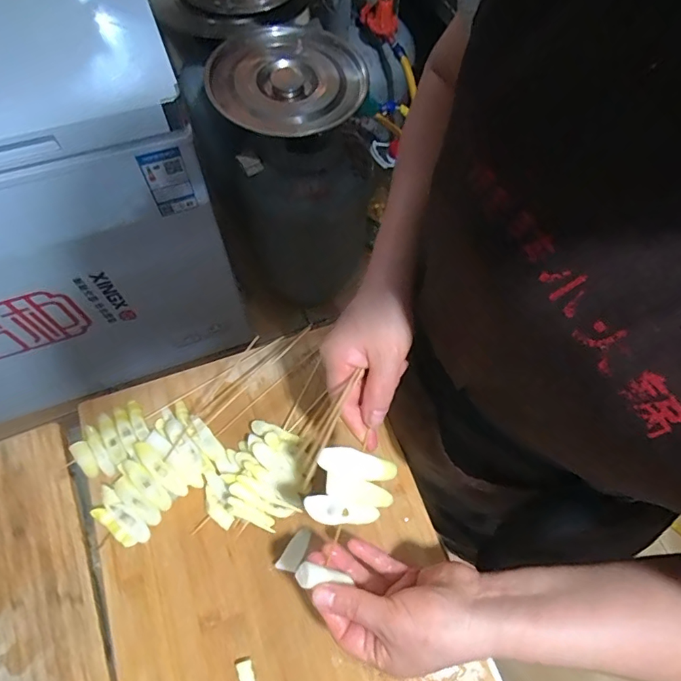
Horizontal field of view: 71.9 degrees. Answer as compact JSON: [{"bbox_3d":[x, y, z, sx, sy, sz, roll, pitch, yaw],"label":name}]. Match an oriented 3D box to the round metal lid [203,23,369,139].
[{"bbox_3d":[-0.098,-0.487,0.871,0.278,0.042,0.265,1,65,-2],"label":"round metal lid"}]

